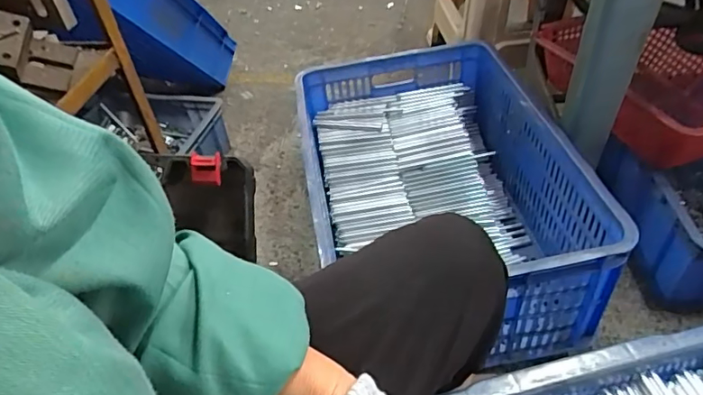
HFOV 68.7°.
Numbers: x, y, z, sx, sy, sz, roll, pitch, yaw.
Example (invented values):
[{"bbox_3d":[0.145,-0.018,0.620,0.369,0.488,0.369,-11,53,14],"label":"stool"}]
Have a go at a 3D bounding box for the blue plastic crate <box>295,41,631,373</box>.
[{"bbox_3d":[0.147,-0.023,0.946,0.428,0.252,0.601,-5,45,1],"label":"blue plastic crate"}]

